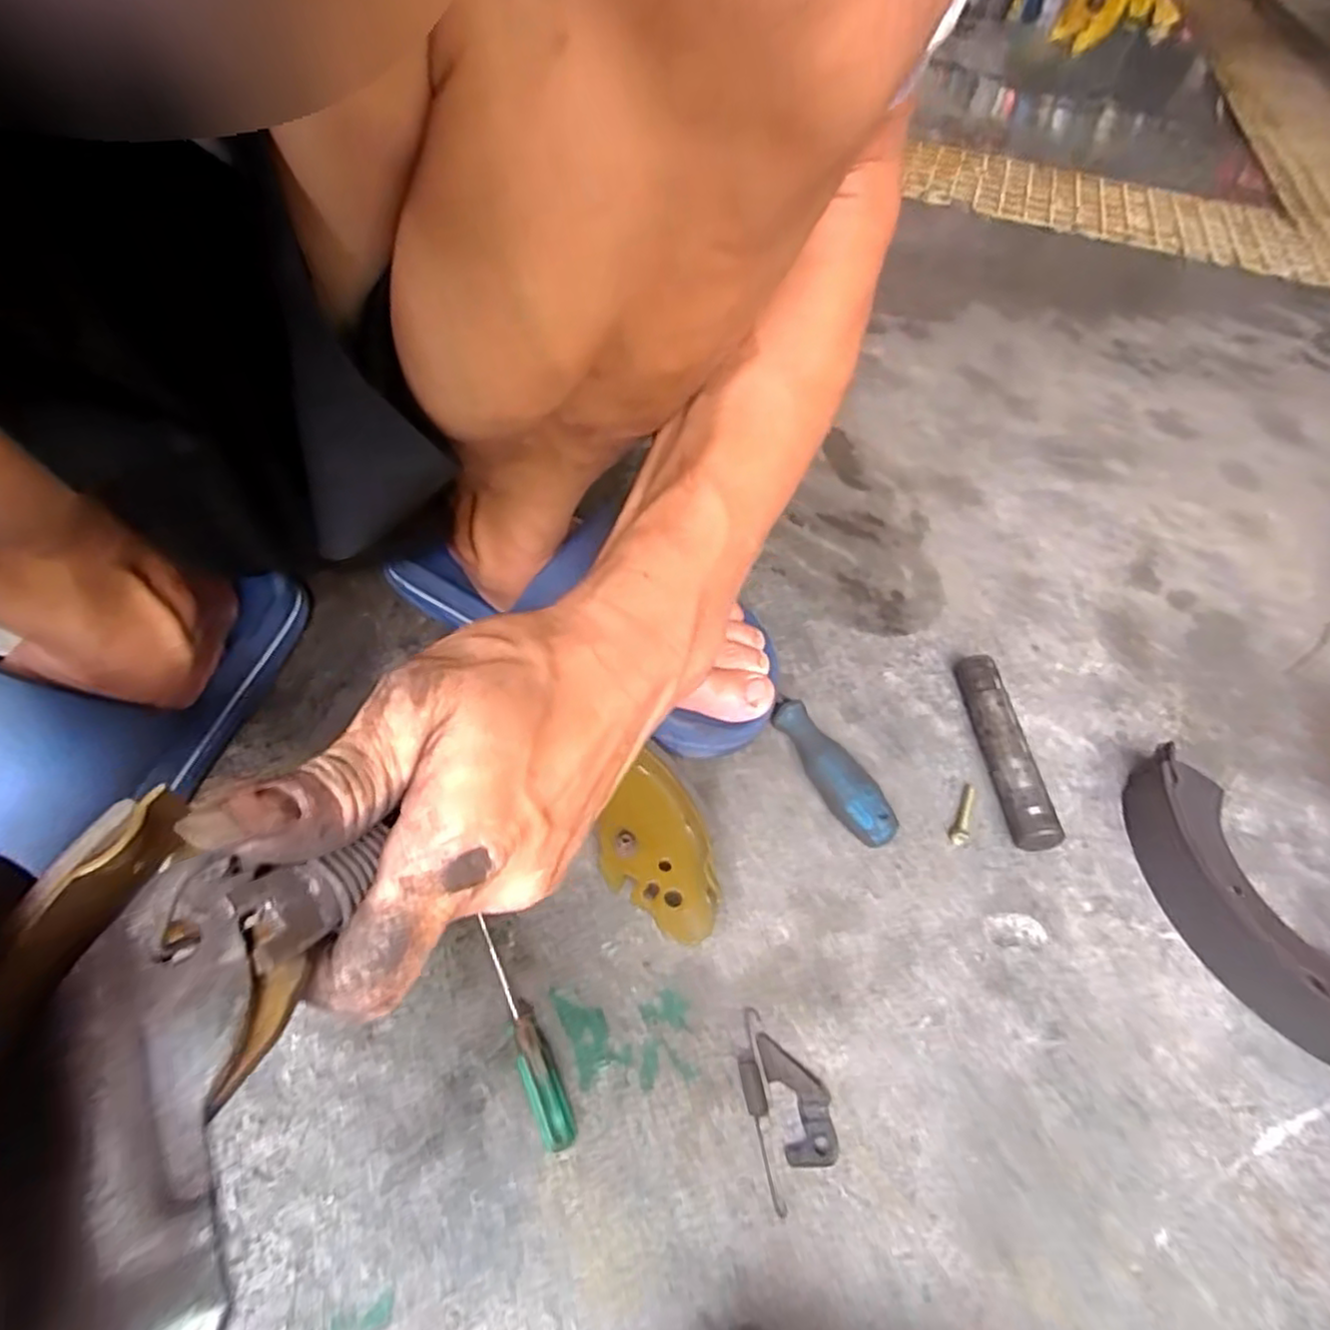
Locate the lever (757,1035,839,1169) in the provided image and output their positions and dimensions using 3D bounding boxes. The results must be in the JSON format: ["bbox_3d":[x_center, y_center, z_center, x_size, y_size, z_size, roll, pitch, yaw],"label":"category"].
[{"bbox_3d":[0.059,0.192,0.313,0.024,0.006,0.052,-8,53,-11],"label":"lever"}]

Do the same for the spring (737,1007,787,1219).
[{"bbox_3d":[0.041,0.194,0.311,0.012,0.006,0.078,0,52,-6],"label":"spring"}]

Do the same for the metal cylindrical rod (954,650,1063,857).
[{"bbox_3d":[0.204,0.049,0.430,0.021,0.024,0.134,2,52,-4],"label":"metal cylindrical rod"}]

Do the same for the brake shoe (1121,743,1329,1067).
[{"bbox_3d":[0.325,0.141,0.365,0.079,0.047,0.201,-32,62,-26],"label":"brake shoe"}]

